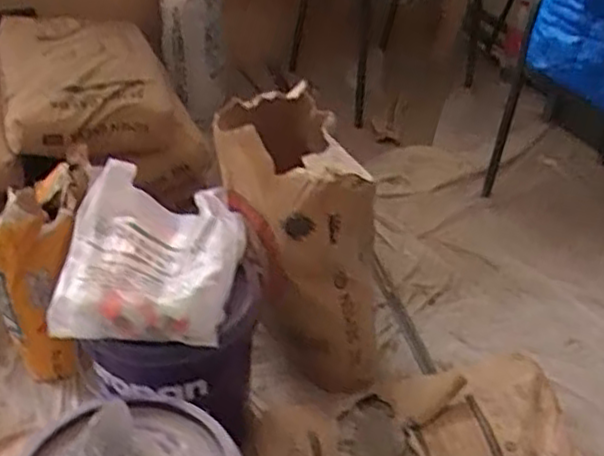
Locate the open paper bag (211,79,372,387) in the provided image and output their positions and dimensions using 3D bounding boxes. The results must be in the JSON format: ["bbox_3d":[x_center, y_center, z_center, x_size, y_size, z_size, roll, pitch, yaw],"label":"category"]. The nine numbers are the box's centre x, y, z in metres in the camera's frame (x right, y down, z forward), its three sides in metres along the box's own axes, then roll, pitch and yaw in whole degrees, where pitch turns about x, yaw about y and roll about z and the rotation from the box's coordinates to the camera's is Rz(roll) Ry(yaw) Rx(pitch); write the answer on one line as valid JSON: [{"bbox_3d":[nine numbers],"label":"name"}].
[{"bbox_3d":[0.015,0.037,1.405,0.293,0.540,0.196,30,46,31],"label":"open paper bag"}]

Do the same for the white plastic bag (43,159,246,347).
[{"bbox_3d":[-0.241,0.037,1.198,0.273,0.114,0.312,5,38,3],"label":"white plastic bag"}]

